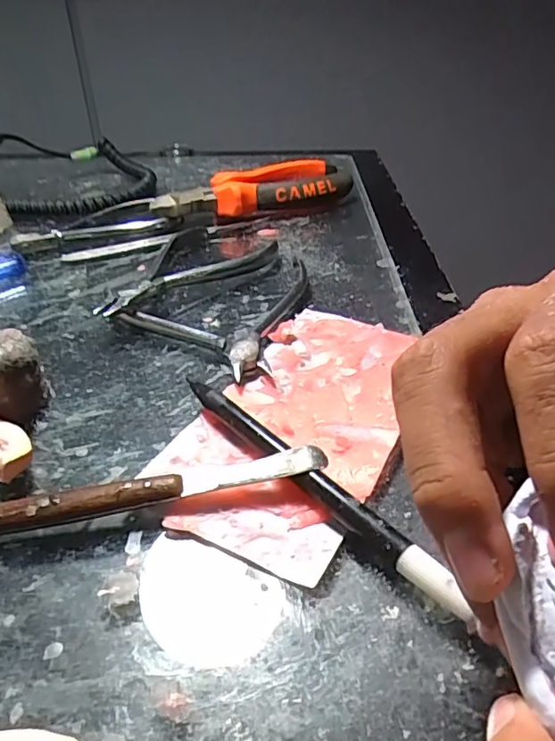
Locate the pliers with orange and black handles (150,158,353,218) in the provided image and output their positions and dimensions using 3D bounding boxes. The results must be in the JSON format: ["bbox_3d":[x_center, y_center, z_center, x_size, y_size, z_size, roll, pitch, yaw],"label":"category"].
[{"bbox_3d":[-0.013,-0.130,0.413,0.155,0.026,0.049,-23,41,-28],"label":"pliers with orange and black handles"}]

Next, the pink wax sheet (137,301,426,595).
[{"bbox_3d":[0.012,0.015,0.225,0.075,0.006,0.142,17,40,24],"label":"pink wax sheet"}]

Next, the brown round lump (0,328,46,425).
[{"bbox_3d":[-0.111,0.003,0.224,0.028,0.033,0.024,-19,39,-24],"label":"brown round lump"}]

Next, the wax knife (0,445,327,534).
[{"bbox_3d":[-0.067,0.044,0.181,0.167,0.013,0.011,-7,36,-9],"label":"wax knife"}]

